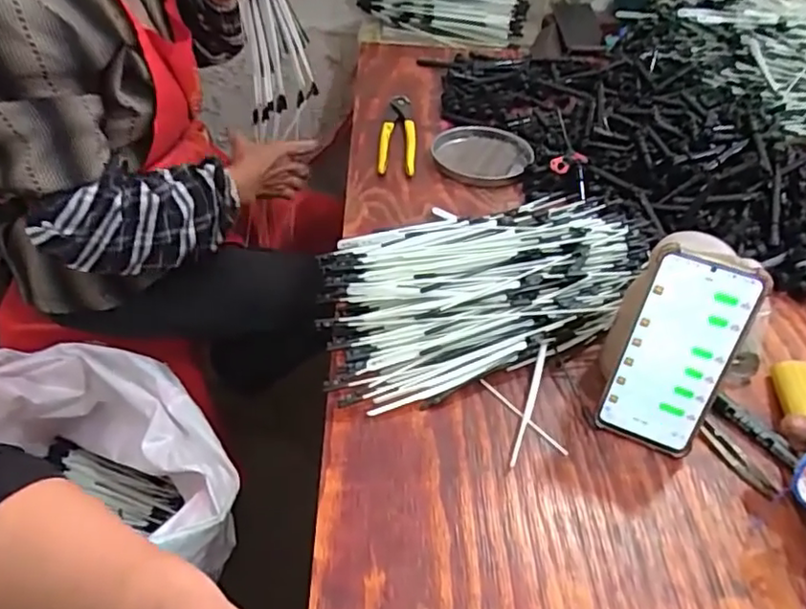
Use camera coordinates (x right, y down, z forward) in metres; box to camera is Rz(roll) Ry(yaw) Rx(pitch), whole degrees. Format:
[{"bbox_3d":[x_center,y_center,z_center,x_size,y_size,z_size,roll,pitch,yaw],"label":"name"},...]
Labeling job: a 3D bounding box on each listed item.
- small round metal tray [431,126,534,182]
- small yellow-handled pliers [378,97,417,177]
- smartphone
[{"bbox_3d":[0.106,-0.204,0.848,0.125,0.019,0.138,-2,42,-7],"label":"small round metal tray"},{"bbox_3d":[-0.007,-0.240,0.873,0.049,0.017,0.191,3,42,-2],"label":"small yellow-handled pliers"},{"bbox_3d":[0.211,0.041,0.488,0.078,0.162,0.009,20,27,17],"label":"smartphone"}]

